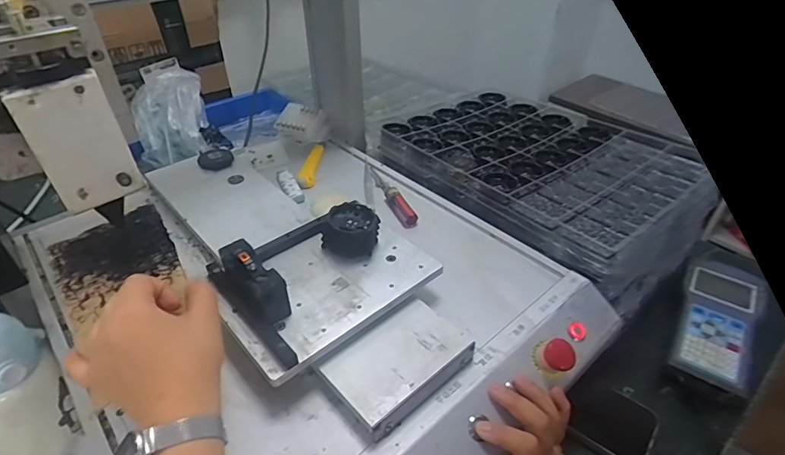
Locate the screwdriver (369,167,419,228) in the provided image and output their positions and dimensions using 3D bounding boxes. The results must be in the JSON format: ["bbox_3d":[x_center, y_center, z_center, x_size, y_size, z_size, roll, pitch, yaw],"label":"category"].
[{"bbox_3d":[-0.004,-0.051,0.628,0.022,0.016,0.148,-14,41,-18],"label":"screwdriver"}]

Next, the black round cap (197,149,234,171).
[{"bbox_3d":[-0.258,-0.100,0.669,0.047,0.012,0.047,1,38,0],"label":"black round cap"}]

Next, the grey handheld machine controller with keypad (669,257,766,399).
[{"bbox_3d":[0.426,0.116,0.596,0.084,0.028,0.208,22,43,25],"label":"grey handheld machine controller with keypad"}]

